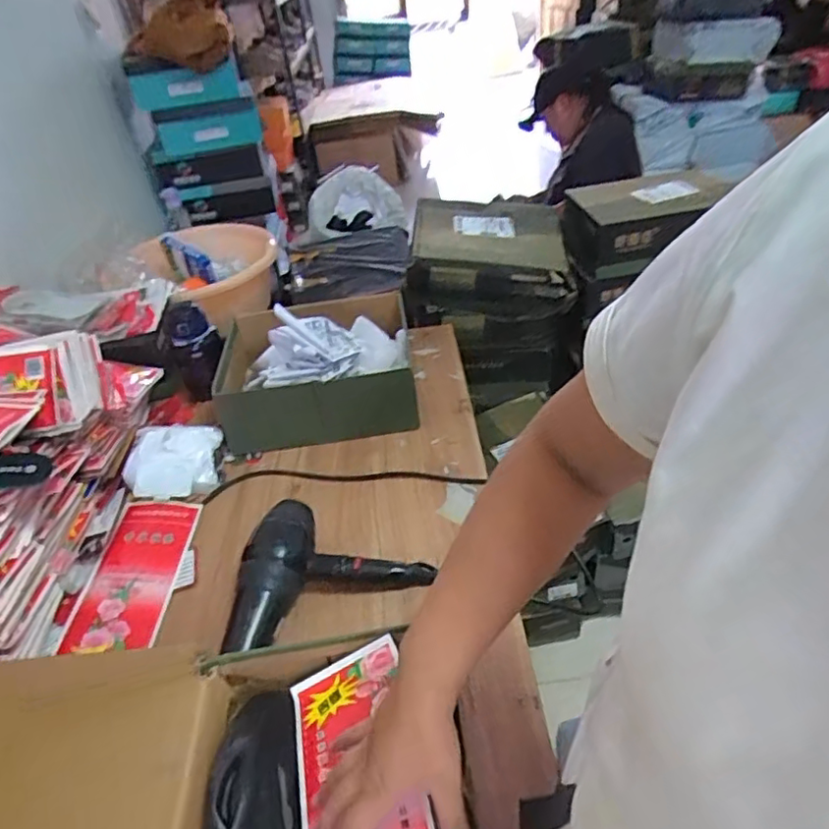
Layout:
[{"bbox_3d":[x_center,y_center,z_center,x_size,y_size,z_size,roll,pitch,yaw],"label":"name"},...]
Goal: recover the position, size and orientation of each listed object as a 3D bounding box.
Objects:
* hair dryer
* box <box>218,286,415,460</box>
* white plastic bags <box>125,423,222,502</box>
[{"bbox_3d":[-0.131,0.189,0.785,0.247,0.082,0.163,-21,40,-17],"label":"hair dryer"},{"bbox_3d":[-0.174,-0.099,1.062,0.321,0.191,0.263,-9,38,-3],"label":"box"},{"bbox_3d":[-0.381,0.072,0.959,0.138,0.027,0.117,-4,69,-8],"label":"white plastic bags"}]

